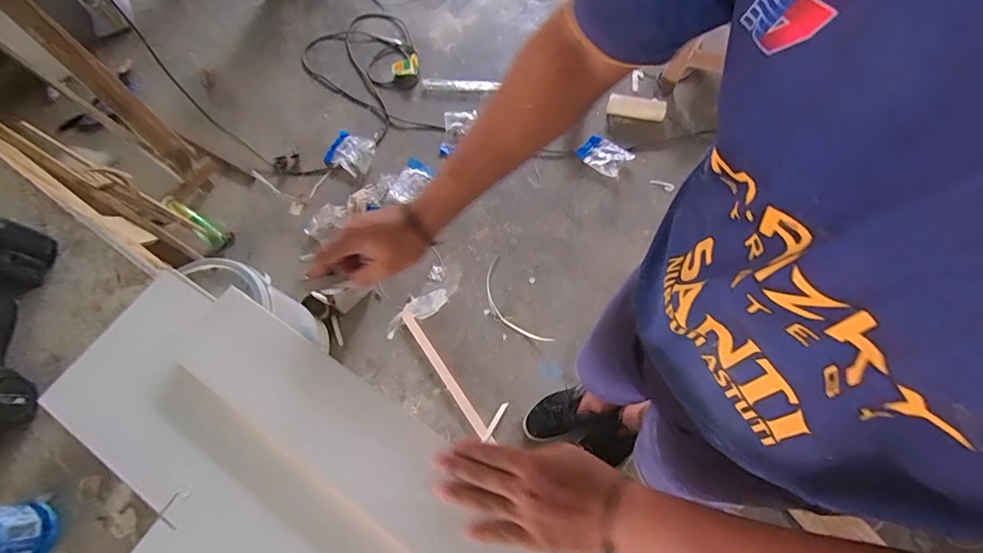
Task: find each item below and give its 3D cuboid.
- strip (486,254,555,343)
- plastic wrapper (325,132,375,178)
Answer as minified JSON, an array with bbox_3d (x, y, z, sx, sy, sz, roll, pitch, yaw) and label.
[{"bbox_3d":[0.056,0.085,1.362,0.108,0.030,0.324,-29,69,-11],"label":"strip"},{"bbox_3d":[-0.507,-0.442,1.616,0.169,0.015,0.163,18,68,9],"label":"plastic wrapper"}]

